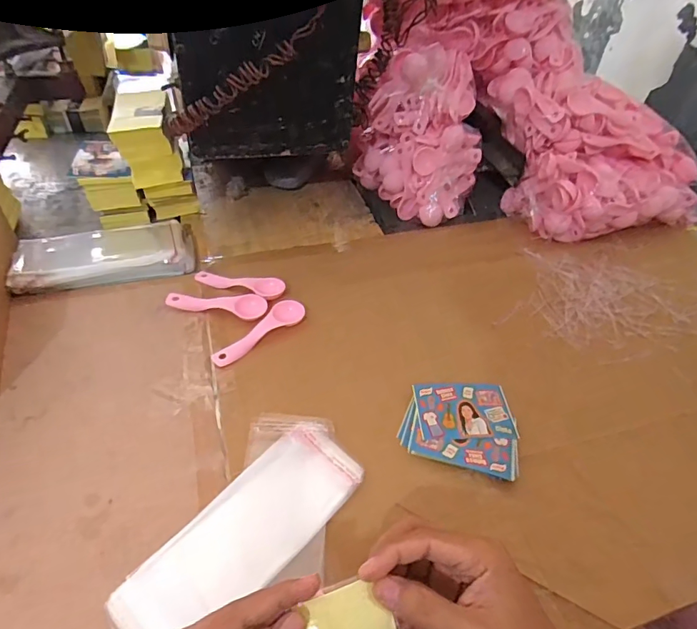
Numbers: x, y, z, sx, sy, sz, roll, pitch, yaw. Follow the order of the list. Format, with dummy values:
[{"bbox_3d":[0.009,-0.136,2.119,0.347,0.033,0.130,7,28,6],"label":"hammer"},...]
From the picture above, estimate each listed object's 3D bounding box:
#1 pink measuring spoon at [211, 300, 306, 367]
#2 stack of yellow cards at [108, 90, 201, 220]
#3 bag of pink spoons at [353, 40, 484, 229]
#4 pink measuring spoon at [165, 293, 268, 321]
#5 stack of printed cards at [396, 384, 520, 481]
[{"bbox_3d":[-0.094,0.018,0.483,0.110,0.009,0.030,-35,61,-31],"label":"pink measuring spoon"},{"bbox_3d":[-0.250,-0.195,0.594,0.081,0.159,0.071,-12,49,-16],"label":"stack of yellow cards"},{"bbox_3d":[0.103,-0.253,0.647,0.174,0.199,0.140,14,46,8],"label":"bag of pink spoons"},{"bbox_3d":[-0.148,-0.013,0.513,0.114,0.013,0.034,11,49,3],"label":"pink measuring spoon"},{"bbox_3d":[0.106,0.100,0.427,0.103,0.008,0.091,16,49,7],"label":"stack of printed cards"}]

